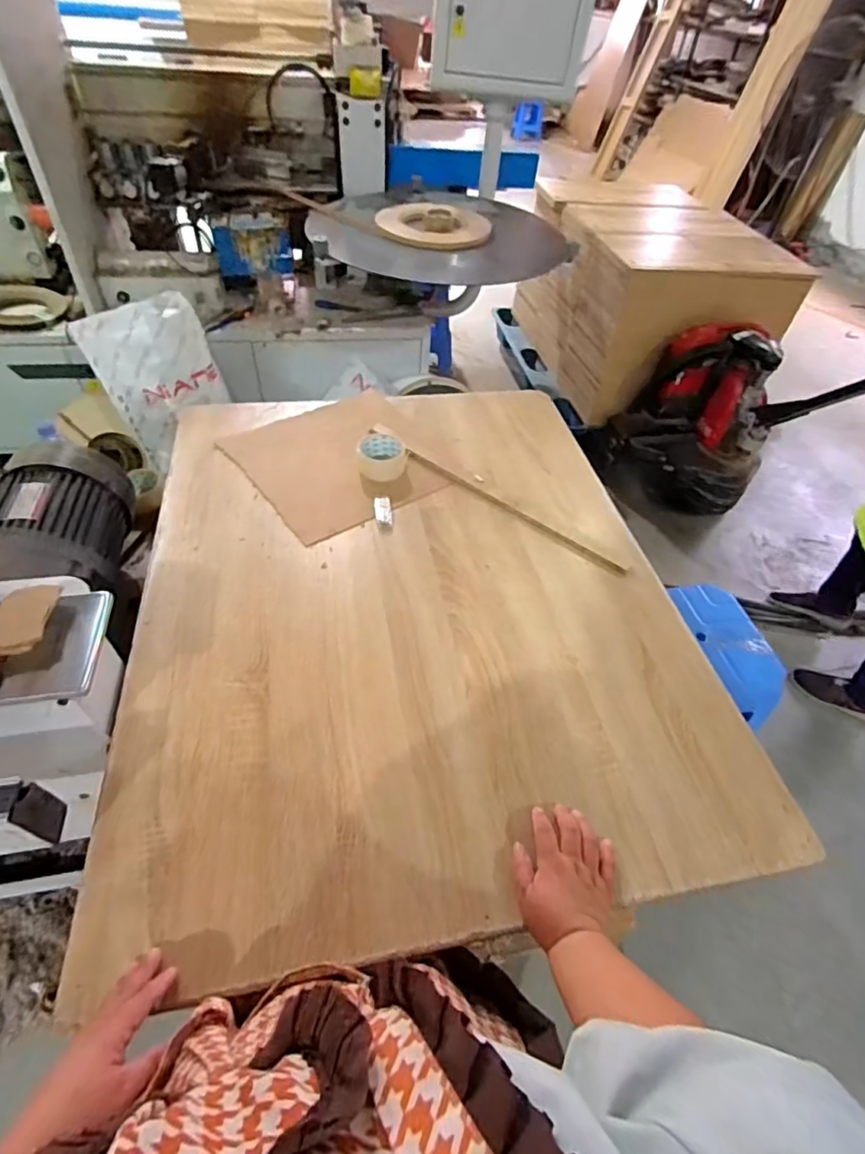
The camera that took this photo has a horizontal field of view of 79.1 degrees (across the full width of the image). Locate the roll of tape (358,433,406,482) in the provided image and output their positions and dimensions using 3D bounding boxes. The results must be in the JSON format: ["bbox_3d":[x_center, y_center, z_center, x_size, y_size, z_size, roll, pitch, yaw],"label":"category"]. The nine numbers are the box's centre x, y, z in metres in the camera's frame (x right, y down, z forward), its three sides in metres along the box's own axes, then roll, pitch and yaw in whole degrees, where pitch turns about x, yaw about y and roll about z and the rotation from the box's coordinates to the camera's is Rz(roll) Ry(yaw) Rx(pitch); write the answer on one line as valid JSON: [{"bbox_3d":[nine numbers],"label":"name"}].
[{"bbox_3d":[-0.097,-0.225,0.994,0.094,0.042,0.106,-7,51,-10],"label":"roll of tape"}]

